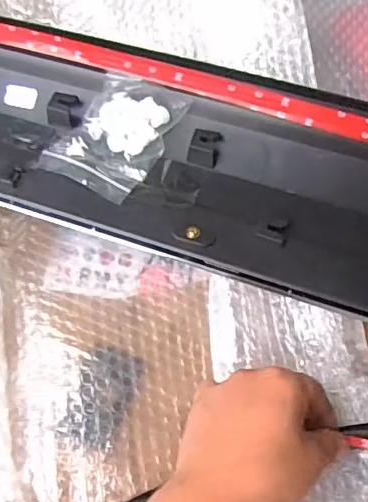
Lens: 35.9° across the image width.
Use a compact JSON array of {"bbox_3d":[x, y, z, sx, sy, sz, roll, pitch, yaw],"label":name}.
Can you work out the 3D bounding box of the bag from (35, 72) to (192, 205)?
[{"bbox_3d":[-0.055,-0.093,0.444,0.077,0.021,0.101,28,66,10],"label":"bag"}]

